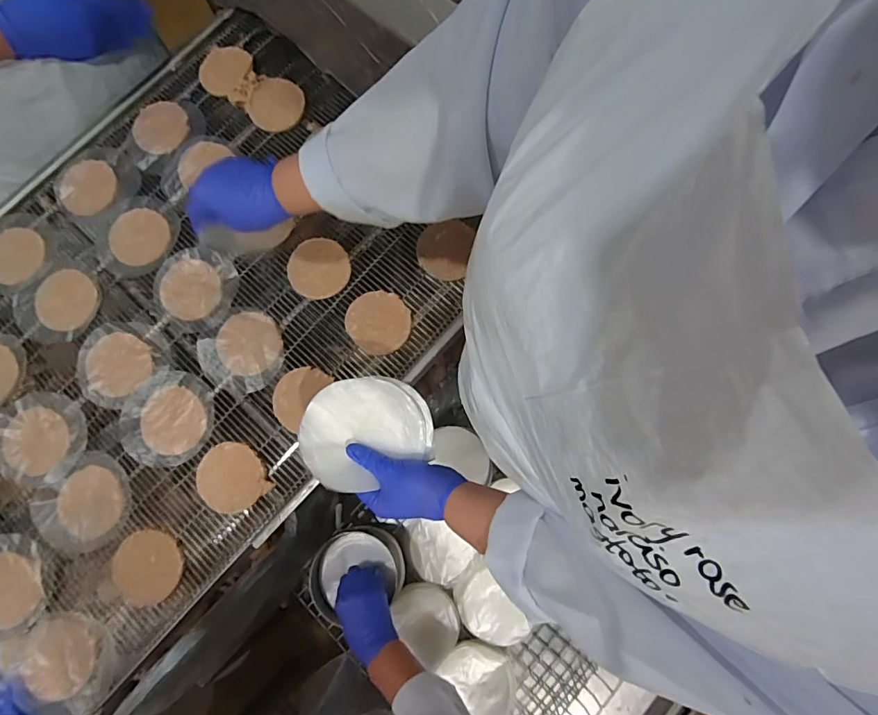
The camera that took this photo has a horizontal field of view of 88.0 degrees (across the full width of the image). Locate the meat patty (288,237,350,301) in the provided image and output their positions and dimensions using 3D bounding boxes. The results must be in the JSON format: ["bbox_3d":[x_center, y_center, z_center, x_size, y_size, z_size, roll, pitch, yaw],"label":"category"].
[{"bbox_3d":[-0.164,-0.122,0.620,0.081,0.012,0.081,-26,76,-7],"label":"meat patty"}]

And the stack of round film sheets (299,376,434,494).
[{"bbox_3d":[-0.082,0.077,0.494,0.138,0.031,0.110,-27,76,-7],"label":"stack of round film sheets"}]

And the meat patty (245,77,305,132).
[{"bbox_3d":[-0.240,-0.377,0.674,0.077,0.018,0.080,0,74,0],"label":"meat patty"}]

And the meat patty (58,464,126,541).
[{"bbox_3d":[-0.440,0.181,0.574,0.082,0.012,0.084,0,74,0],"label":"meat patty"}]

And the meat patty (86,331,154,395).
[{"bbox_3d":[-0.428,0.010,0.605,0.080,0.007,0.082,0,74,0],"label":"meat patty"}]

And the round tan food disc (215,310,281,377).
[{"bbox_3d":[-0.250,-0.019,0.598,0.082,0.009,0.085,0,74,0],"label":"round tan food disc"}]

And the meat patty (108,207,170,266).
[{"bbox_3d":[-0.424,-0.174,0.643,0.082,0.005,0.084,0,74,0],"label":"meat patty"}]

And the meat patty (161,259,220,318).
[{"bbox_3d":[-0.341,-0.094,0.622,0.084,0.012,0.080,0,74,0],"label":"meat patty"}]

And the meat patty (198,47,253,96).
[{"bbox_3d":[-0.326,-0.442,0.694,0.077,0.013,0.080,11,75,4],"label":"meat patty"}]

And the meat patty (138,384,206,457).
[{"bbox_3d":[-0.344,0.082,0.585,0.078,0.006,0.086,-34,77,-9],"label":"meat patty"}]

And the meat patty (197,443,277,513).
[{"bbox_3d":[-0.259,0.148,0.564,0.081,0.010,0.082,-29,76,-7],"label":"meat patty"}]

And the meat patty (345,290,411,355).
[{"bbox_3d":[-0.079,-0.047,0.593,0.079,0.019,0.082,0,74,0],"label":"meat patty"}]

